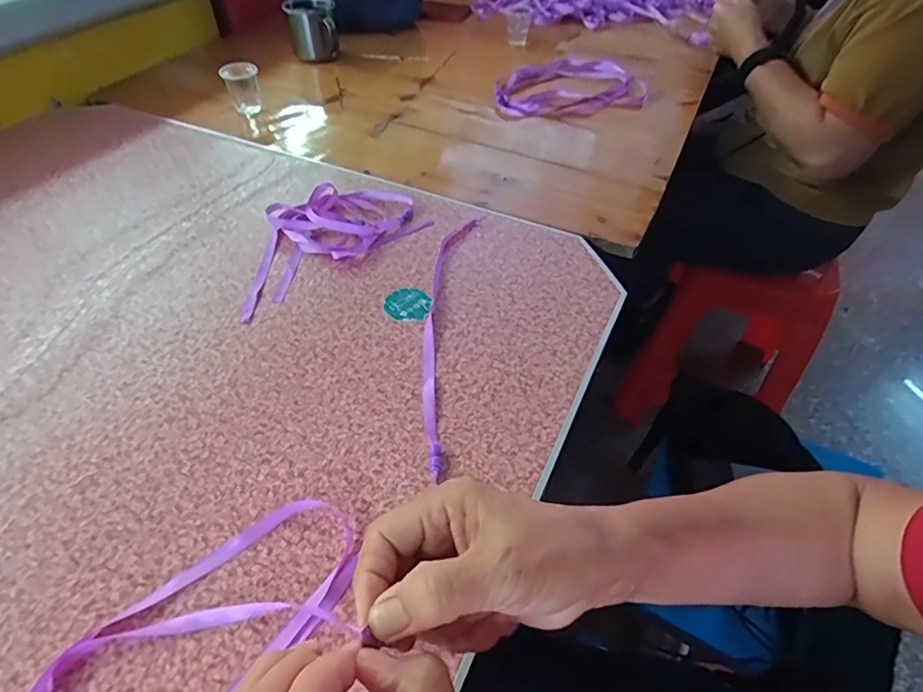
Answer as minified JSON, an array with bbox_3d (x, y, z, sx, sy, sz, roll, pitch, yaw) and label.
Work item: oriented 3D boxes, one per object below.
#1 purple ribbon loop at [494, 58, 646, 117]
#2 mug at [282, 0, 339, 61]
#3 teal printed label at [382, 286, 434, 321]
[{"bbox_3d":[0.164,-0.425,0.837,0.233,0.022,0.196,-13,49,-13],"label":"purple ribbon loop"},{"bbox_3d":[-0.257,-0.543,0.904,0.083,0.087,0.077,-10,49,-11],"label":"mug"},{"bbox_3d":[-0.050,-0.042,0.496,0.045,0.004,0.044,12,49,9],"label":"teal printed label"}]

